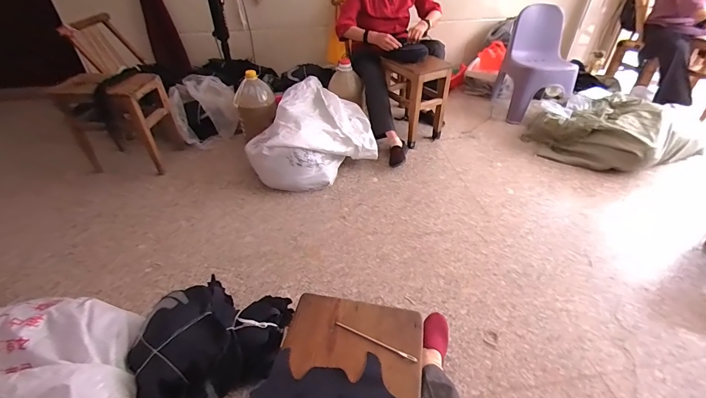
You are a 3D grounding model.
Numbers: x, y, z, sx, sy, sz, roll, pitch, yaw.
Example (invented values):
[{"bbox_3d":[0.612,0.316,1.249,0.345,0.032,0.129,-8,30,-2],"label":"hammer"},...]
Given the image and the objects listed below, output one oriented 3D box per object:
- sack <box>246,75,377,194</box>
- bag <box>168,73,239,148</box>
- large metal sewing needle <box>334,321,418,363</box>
[{"bbox_3d":[-0.206,-0.309,1.619,0.607,0.276,0.443,-25,44,-27],"label":"sack"},{"bbox_3d":[-0.765,-0.463,1.774,0.305,0.268,0.340,-17,41,-20],"label":"bag"},{"bbox_3d":[0.038,0.240,0.576,0.145,0.009,0.007,16,44,20],"label":"large metal sewing needle"}]

